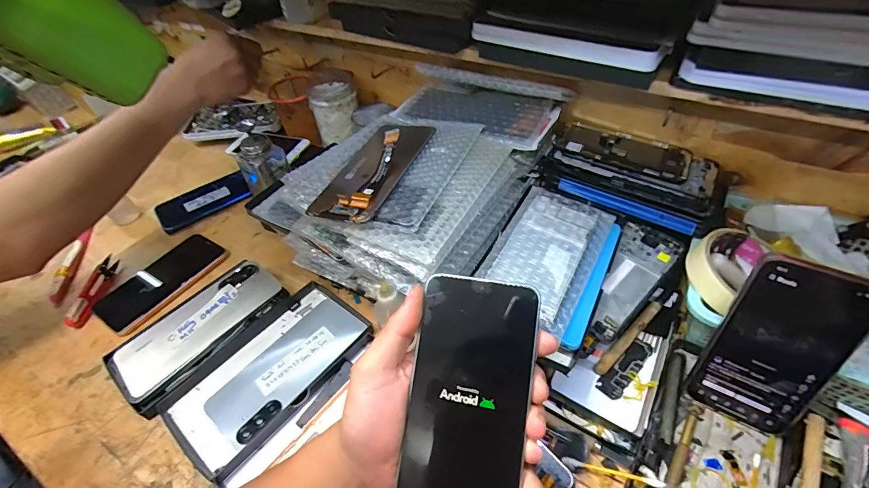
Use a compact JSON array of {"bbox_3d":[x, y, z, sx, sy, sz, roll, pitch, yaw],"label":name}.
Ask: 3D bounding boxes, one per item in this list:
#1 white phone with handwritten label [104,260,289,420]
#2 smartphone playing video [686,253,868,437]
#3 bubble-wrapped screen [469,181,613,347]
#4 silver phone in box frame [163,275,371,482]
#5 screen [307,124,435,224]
[{"bbox_3d":[-0.259,0.089,0.435,0.095,0.014,0.173,30,57,21],"label":"white phone with handwritten label"},{"bbox_3d":[0.268,0.084,0.308,0.076,0.149,0.006,22,31,27],"label":"smartphone playing video"},{"bbox_3d":[0.106,0.006,0.371,0.088,0.013,0.149,23,53,23],"label":"bubble-wrapped screen"},{"bbox_3d":[-0.163,0.130,0.408,0.108,0.020,0.196,28,55,27],"label":"silver phone in box frame"},{"bbox_3d":[-0.058,-0.083,0.387,0.069,0.023,0.153,14,50,18],"label":"screen"}]

